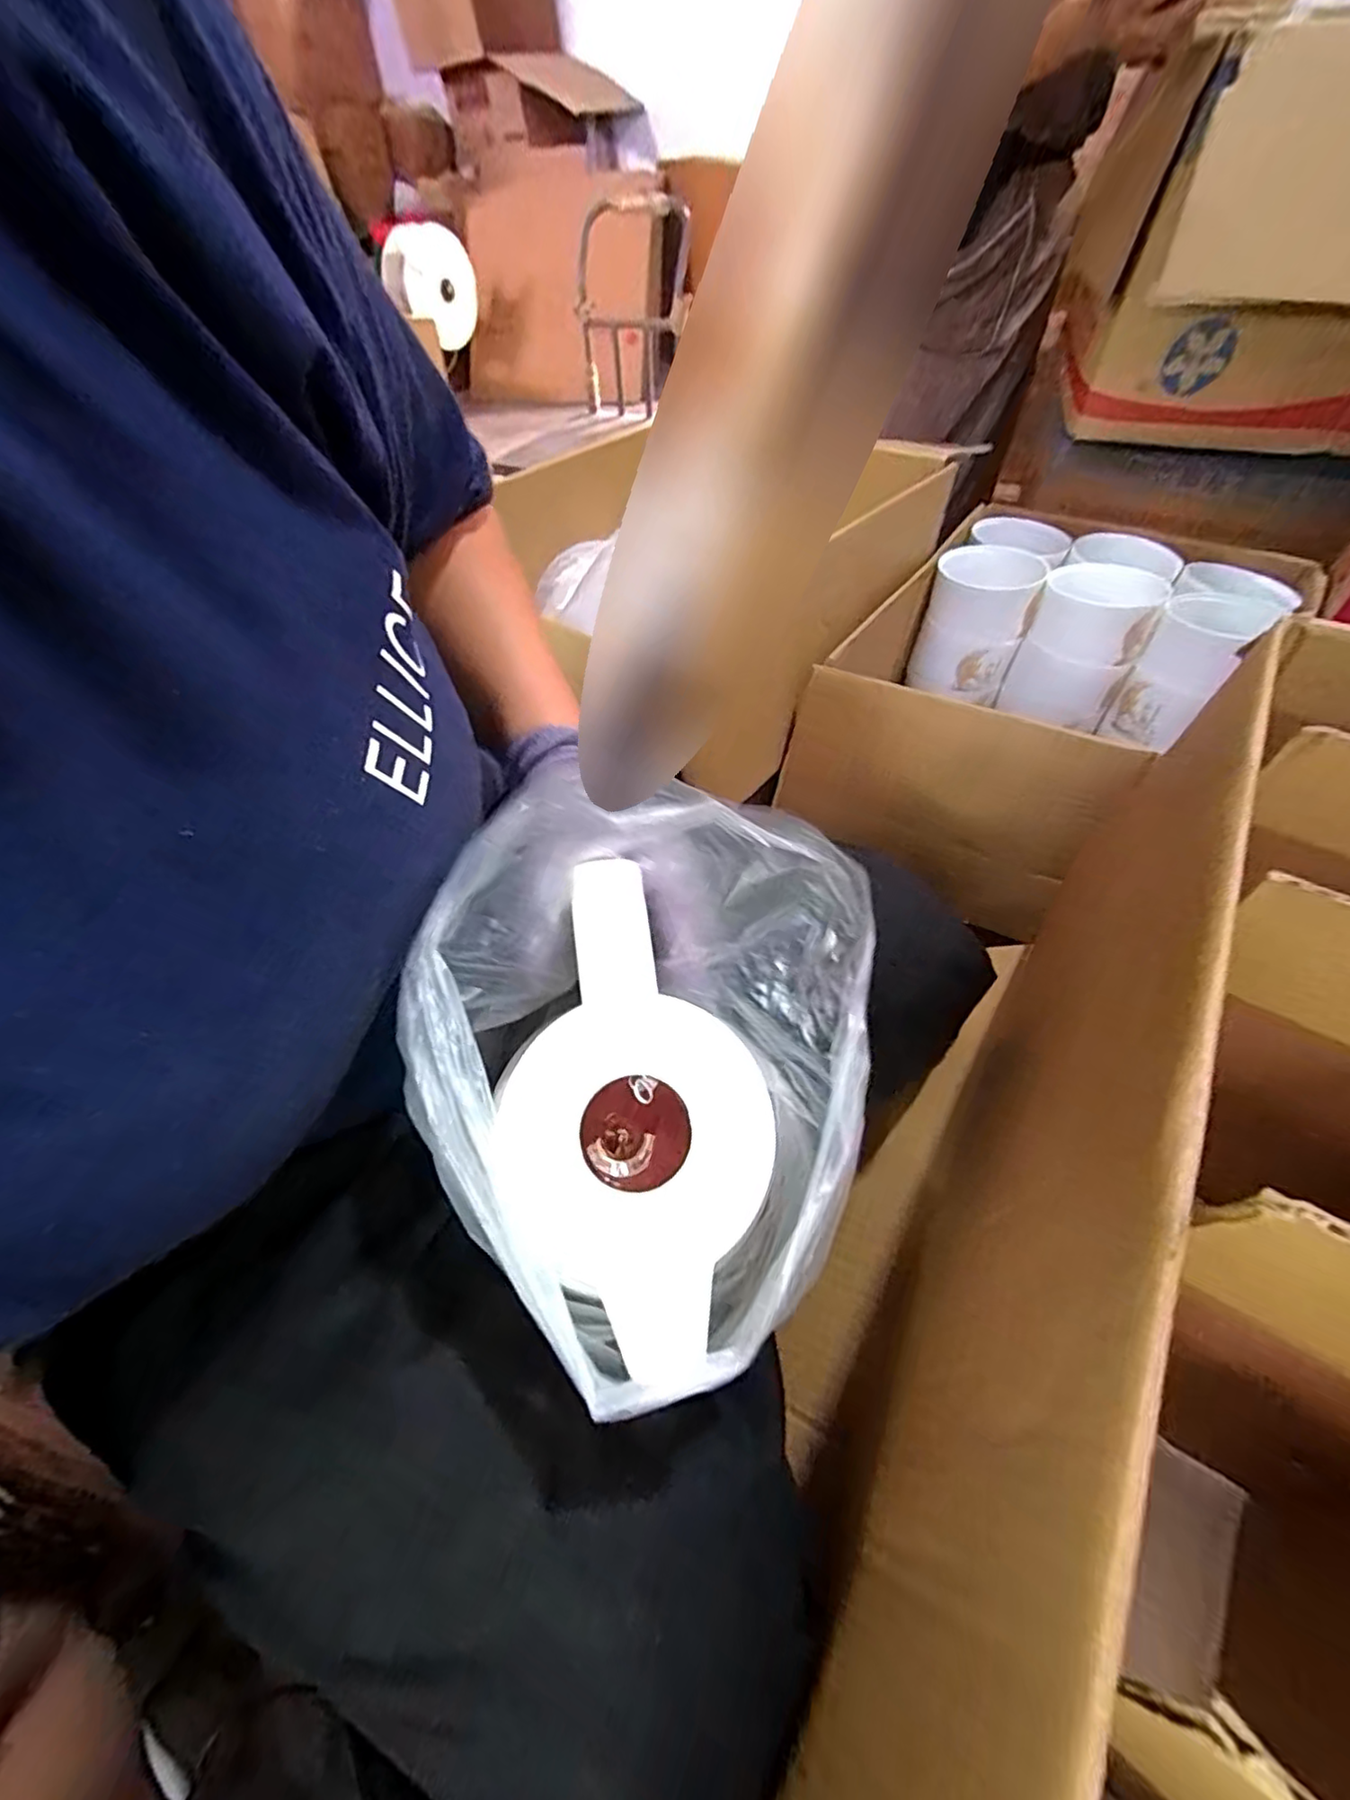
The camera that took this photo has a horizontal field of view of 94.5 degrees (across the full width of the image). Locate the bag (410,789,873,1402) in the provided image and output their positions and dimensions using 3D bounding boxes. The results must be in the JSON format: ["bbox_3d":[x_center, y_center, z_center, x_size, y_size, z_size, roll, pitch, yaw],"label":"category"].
[{"bbox_3d":[-0.011,0.049,0.228,0.166,0.087,0.181,24,79,26],"label":"bag"}]

